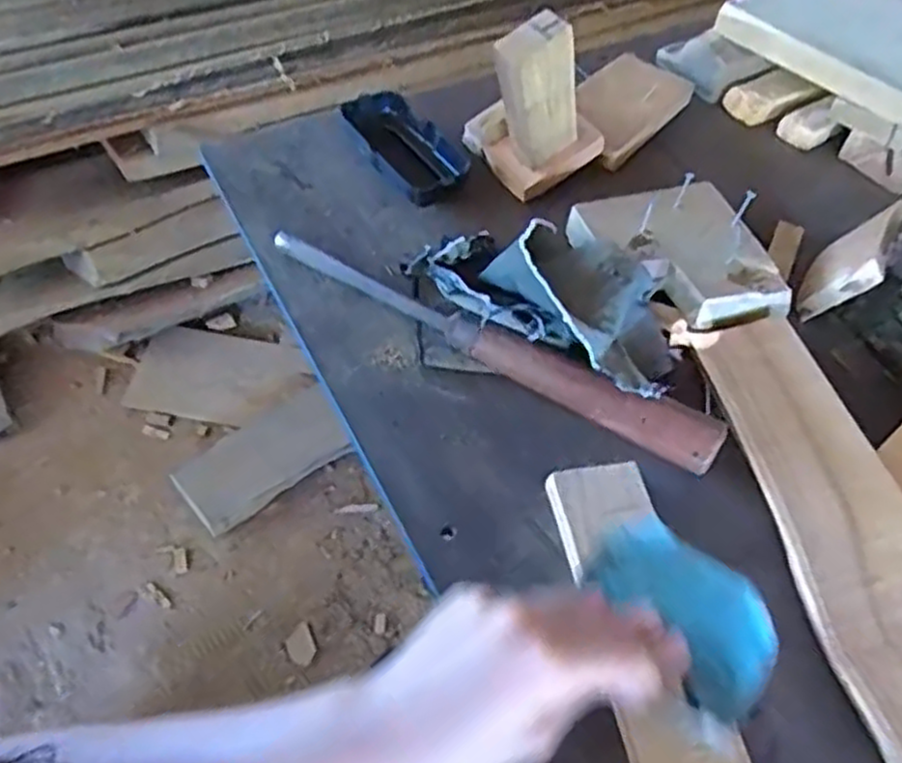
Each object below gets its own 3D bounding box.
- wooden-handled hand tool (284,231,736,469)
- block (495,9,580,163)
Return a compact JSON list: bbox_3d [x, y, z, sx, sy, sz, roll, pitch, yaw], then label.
[{"bbox_3d":[0.015,-0.024,0.433,0.288,0.020,0.024,27,56,14],"label":"wooden-handled hand tool"},{"bbox_3d":[0.059,-0.185,0.488,0.051,0.100,0.024,-28,59,1],"label":"block"}]

